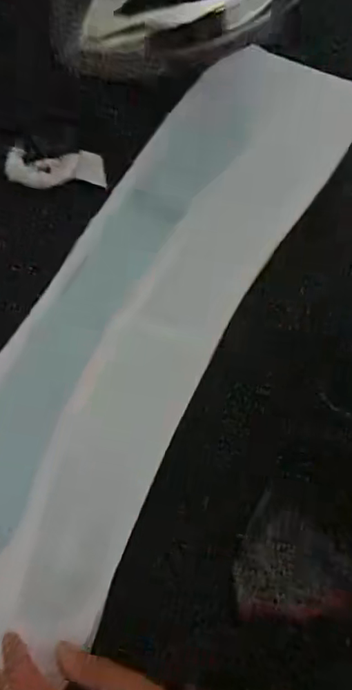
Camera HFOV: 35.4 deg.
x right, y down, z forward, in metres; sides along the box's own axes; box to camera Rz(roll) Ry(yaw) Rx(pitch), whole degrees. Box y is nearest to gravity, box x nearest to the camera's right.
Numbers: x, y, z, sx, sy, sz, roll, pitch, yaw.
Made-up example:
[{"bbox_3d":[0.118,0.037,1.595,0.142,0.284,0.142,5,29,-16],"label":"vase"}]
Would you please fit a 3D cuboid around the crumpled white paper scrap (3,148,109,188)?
[{"bbox_3d":[-0.101,-0.148,0.464,0.081,0.013,0.034,1,67,1],"label":"crumpled white paper scrap"}]

